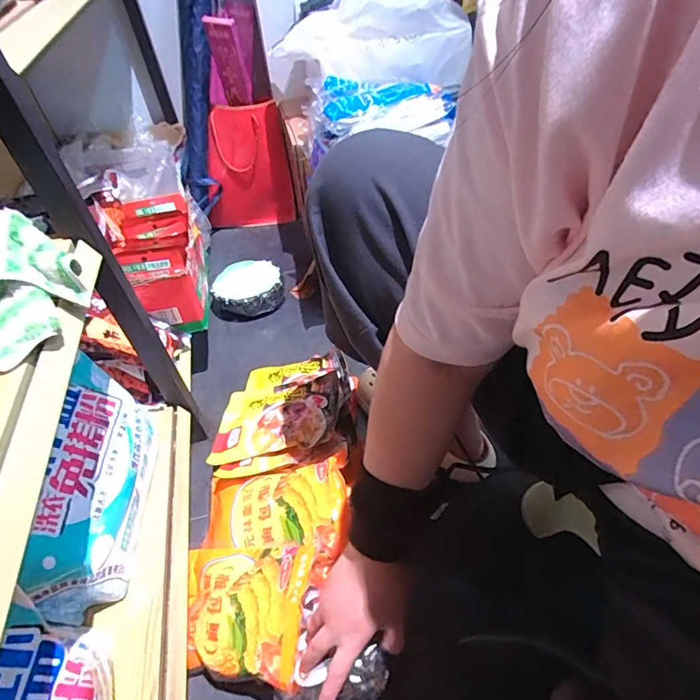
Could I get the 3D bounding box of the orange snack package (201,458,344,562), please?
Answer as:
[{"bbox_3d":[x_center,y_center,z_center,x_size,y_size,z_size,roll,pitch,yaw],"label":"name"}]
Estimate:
[{"bbox_3d":[-0.110,0.219,0.630,0.224,0.038,0.120,-14,42,26],"label":"orange snack package"}]

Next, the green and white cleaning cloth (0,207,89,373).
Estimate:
[{"bbox_3d":[-0.302,-0.056,0.398,0.108,0.060,0.141,-37,54,-26],"label":"green and white cleaning cloth"}]

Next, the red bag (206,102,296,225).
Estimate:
[{"bbox_3d":[-0.300,-0.508,1.289,0.254,0.326,0.057,-18,48,-11],"label":"red bag"}]

